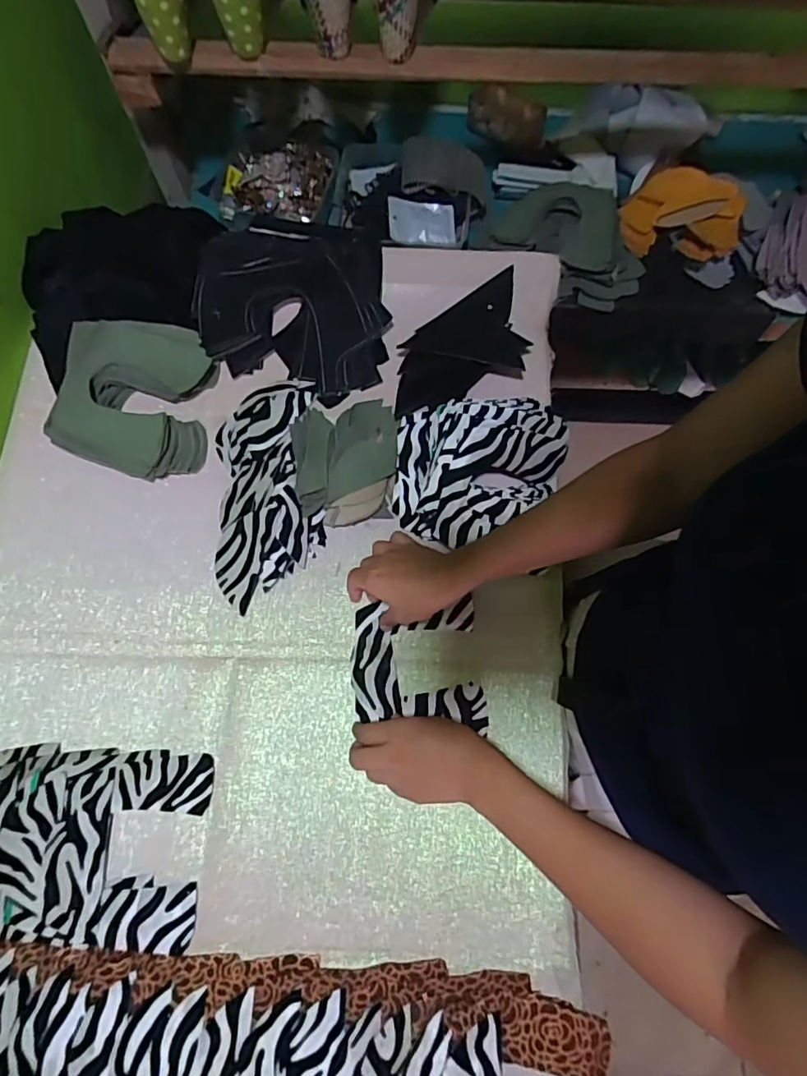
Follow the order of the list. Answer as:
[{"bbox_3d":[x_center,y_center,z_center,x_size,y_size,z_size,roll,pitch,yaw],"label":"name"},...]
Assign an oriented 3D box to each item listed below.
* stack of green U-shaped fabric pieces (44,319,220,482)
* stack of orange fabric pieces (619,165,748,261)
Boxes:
[{"bbox_3d":[-0.293,-0.148,0.595,0.153,0.060,0.159,1,71,-1],"label":"stack of green U-shaped fabric pieces"},{"bbox_3d":[0.422,-0.486,0.831,0.173,0.053,0.146,26,72,8],"label":"stack of orange fabric pieces"}]

